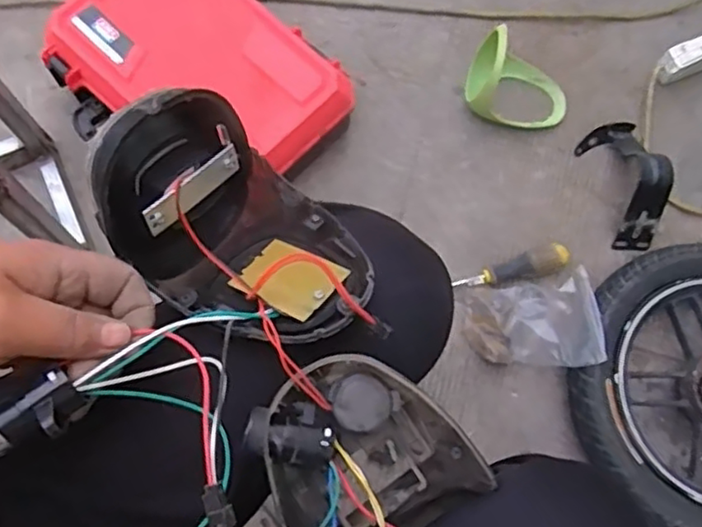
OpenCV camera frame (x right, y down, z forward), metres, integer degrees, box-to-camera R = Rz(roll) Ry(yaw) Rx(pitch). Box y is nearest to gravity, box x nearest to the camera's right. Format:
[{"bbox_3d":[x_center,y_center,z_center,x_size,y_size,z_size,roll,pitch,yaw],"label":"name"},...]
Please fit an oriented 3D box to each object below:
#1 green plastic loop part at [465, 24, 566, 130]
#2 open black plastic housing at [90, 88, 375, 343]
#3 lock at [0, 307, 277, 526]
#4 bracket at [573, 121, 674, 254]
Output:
[{"bbox_3d":[0.229,-0.249,0.873,0.147,0.105,0.105,3,73,-1],"label":"green plastic loop part"},{"bbox_3d":[-0.061,-0.011,0.362,0.101,0.099,0.157,-42,79,-12],"label":"open black plastic housing"},{"bbox_3d":[-0.089,0.078,0.302,0.134,0.043,0.102,-29,72,-8],"label":"lock"},{"bbox_3d":[0.367,-0.116,0.861,0.084,0.088,0.185,-6,74,-3],"label":"bracket"}]

